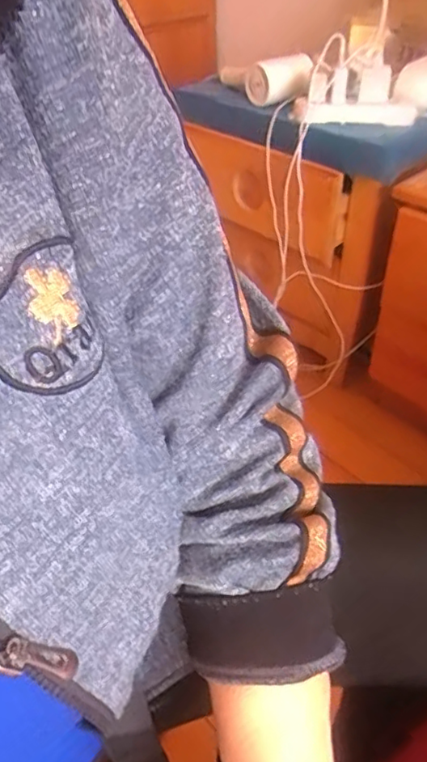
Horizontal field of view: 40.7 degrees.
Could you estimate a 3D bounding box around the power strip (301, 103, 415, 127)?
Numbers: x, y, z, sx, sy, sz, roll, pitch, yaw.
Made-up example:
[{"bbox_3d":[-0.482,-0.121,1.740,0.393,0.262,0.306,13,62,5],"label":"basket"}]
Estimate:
[{"bbox_3d":[0.235,-0.430,0.925,0.176,0.029,0.041,2,42,5],"label":"power strip"}]

